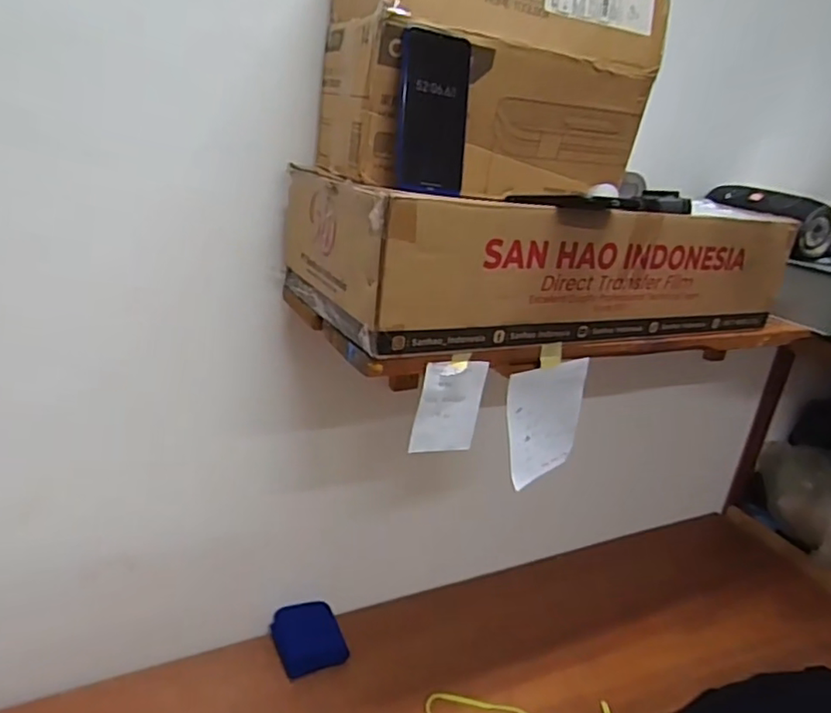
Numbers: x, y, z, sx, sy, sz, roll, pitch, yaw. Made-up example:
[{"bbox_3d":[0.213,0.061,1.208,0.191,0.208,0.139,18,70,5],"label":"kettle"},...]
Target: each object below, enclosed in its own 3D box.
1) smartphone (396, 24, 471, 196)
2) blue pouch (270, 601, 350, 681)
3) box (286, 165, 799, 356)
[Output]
[{"bbox_3d":[0.020,-0.243,0.609,0.074,0.151,0.012,-4,14,-27],"label":"smartphone"},{"bbox_3d":[-0.186,0.487,1.051,0.110,0.029,0.124,-6,27,-27],"label":"blue pouch"},{"bbox_3d":[0.178,-0.138,0.779,0.626,0.149,0.272,-4,26,-24],"label":"box"}]

